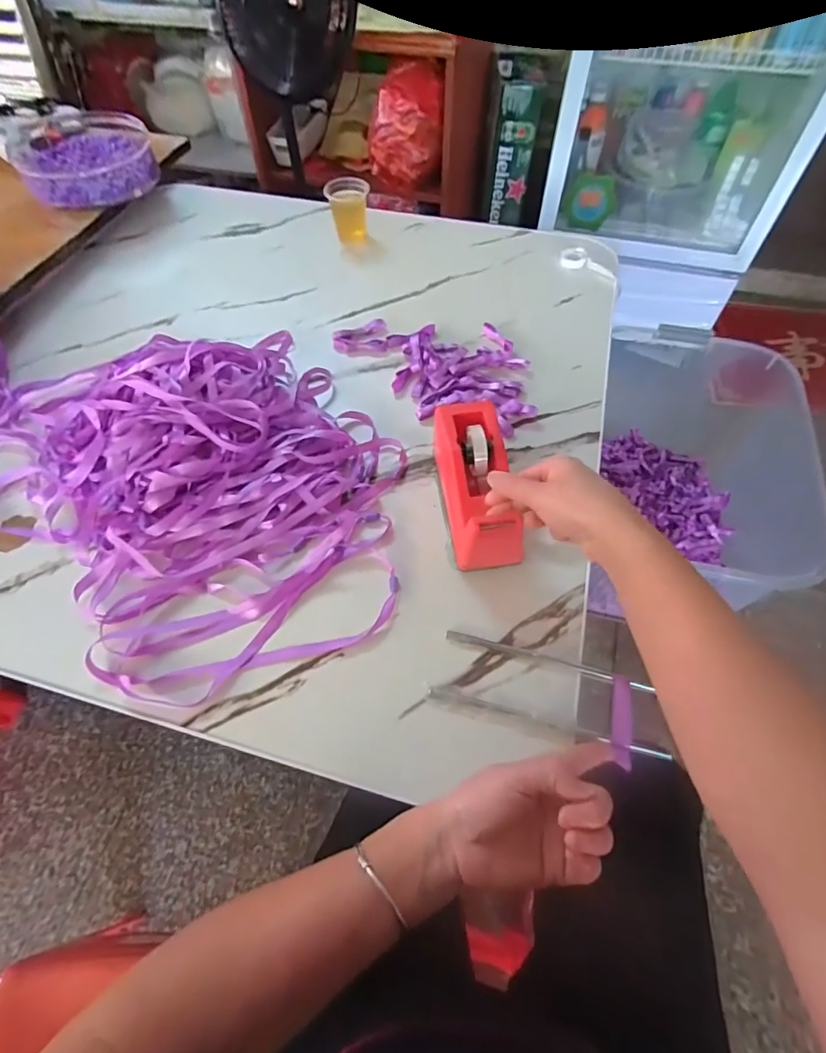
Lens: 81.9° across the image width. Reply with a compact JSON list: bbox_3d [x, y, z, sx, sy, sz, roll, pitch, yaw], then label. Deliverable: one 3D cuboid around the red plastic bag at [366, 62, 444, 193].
[{"bbox_3d":[-0.024,-1.103,1.327,0.198,0.233,0.130,-5,57,-3],"label":"red plastic bag"}]

